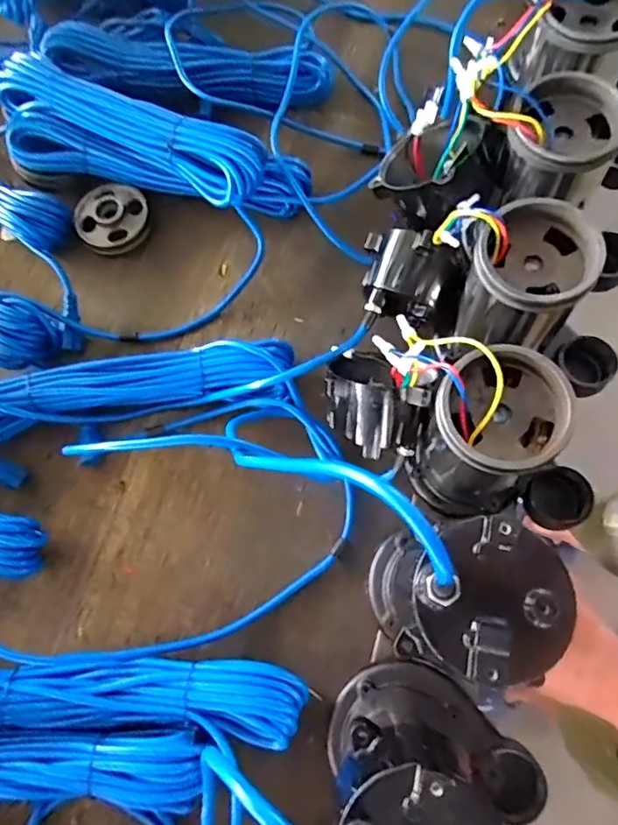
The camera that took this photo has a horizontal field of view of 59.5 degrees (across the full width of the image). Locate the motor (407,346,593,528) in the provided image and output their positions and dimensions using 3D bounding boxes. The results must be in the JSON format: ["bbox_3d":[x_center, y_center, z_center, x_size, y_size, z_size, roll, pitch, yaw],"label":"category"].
[{"bbox_3d":[0.137,0.024,0.437,0.086,0.162,0.096,23,77,11],"label":"motor"}]

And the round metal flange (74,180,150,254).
[{"bbox_3d":[-0.234,-0.234,0.642,0.086,0.020,0.091,-1,73,4],"label":"round metal flange"}]

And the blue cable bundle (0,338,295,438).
[{"bbox_3d":[-0.190,-0.023,0.559,0.348,0.057,0.073,-7,73,2],"label":"blue cable bundle"}]

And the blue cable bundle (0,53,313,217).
[{"bbox_3d":[-0.184,-0.308,0.620,0.377,0.080,0.114,18,75,9],"label":"blue cable bundle"}]

